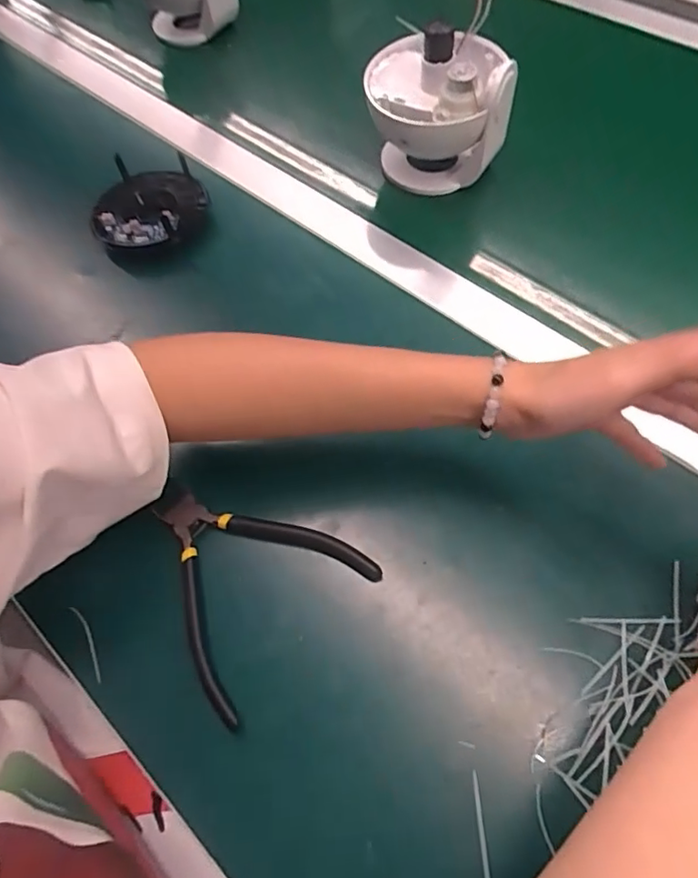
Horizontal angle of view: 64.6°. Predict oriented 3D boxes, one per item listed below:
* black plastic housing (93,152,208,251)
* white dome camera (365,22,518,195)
[{"bbox_3d":[-0.170,-0.201,0.477,0.093,0.031,0.102,-10,62,-1],"label":"black plastic housing"},{"bbox_3d":[0.074,-0.276,0.471,0.109,0.104,0.102,0,62,4],"label":"white dome camera"}]

